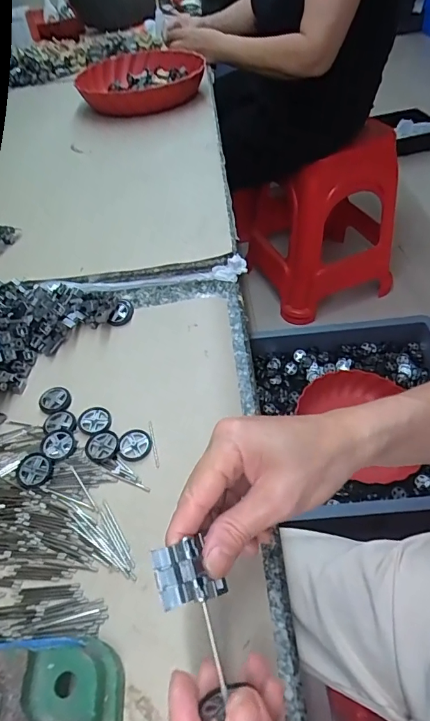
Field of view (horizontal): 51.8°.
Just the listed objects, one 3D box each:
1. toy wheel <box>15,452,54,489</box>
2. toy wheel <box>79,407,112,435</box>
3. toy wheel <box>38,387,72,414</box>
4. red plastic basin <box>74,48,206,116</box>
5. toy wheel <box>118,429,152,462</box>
[{"bbox_3d":[-0.142,0.087,0.349,0.027,0.007,0.025,-2,49,2],"label":"toy wheel"},{"bbox_3d":[-0.104,0.052,0.382,0.028,0.004,0.026,-2,49,2],"label":"toy wheel"},{"bbox_3d":[-0.144,0.036,0.401,0.028,0.006,0.028,-2,49,2],"label":"toy wheel"},{"bbox_3d":[-0.140,-0.522,0.835,0.217,0.055,0.246,-20,51,-13],"label":"red plastic basin"},{"bbox_3d":[-0.066,0.068,0.362,0.026,0.004,0.028,-2,49,2],"label":"toy wheel"}]

